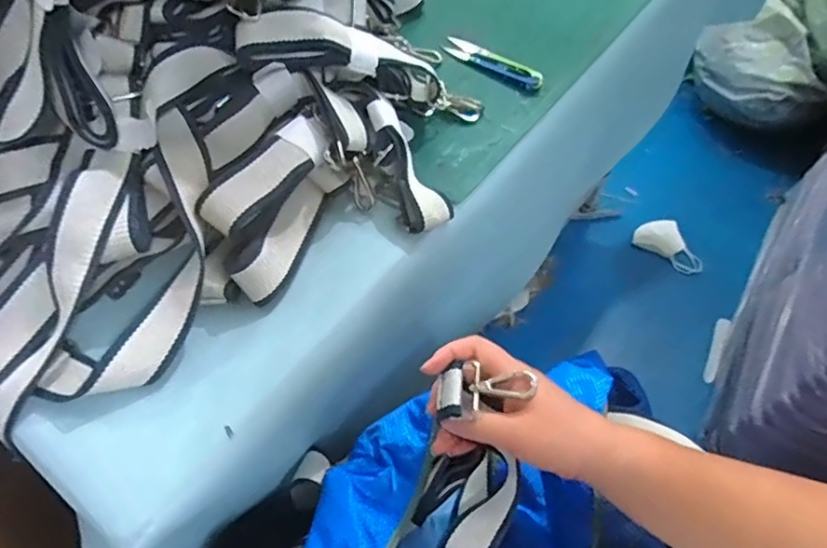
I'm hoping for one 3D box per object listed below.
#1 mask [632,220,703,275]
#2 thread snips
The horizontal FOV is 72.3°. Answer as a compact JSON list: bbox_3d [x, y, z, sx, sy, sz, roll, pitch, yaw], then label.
[{"bbox_3d":[0.622,-0.069,1.368,0.171,0.051,0.099,35,62,6],"label":"mask"},{"bbox_3d":[0.081,-0.218,0.578,0.117,0.010,0.028,33,62,21],"label":"thread snips"}]

